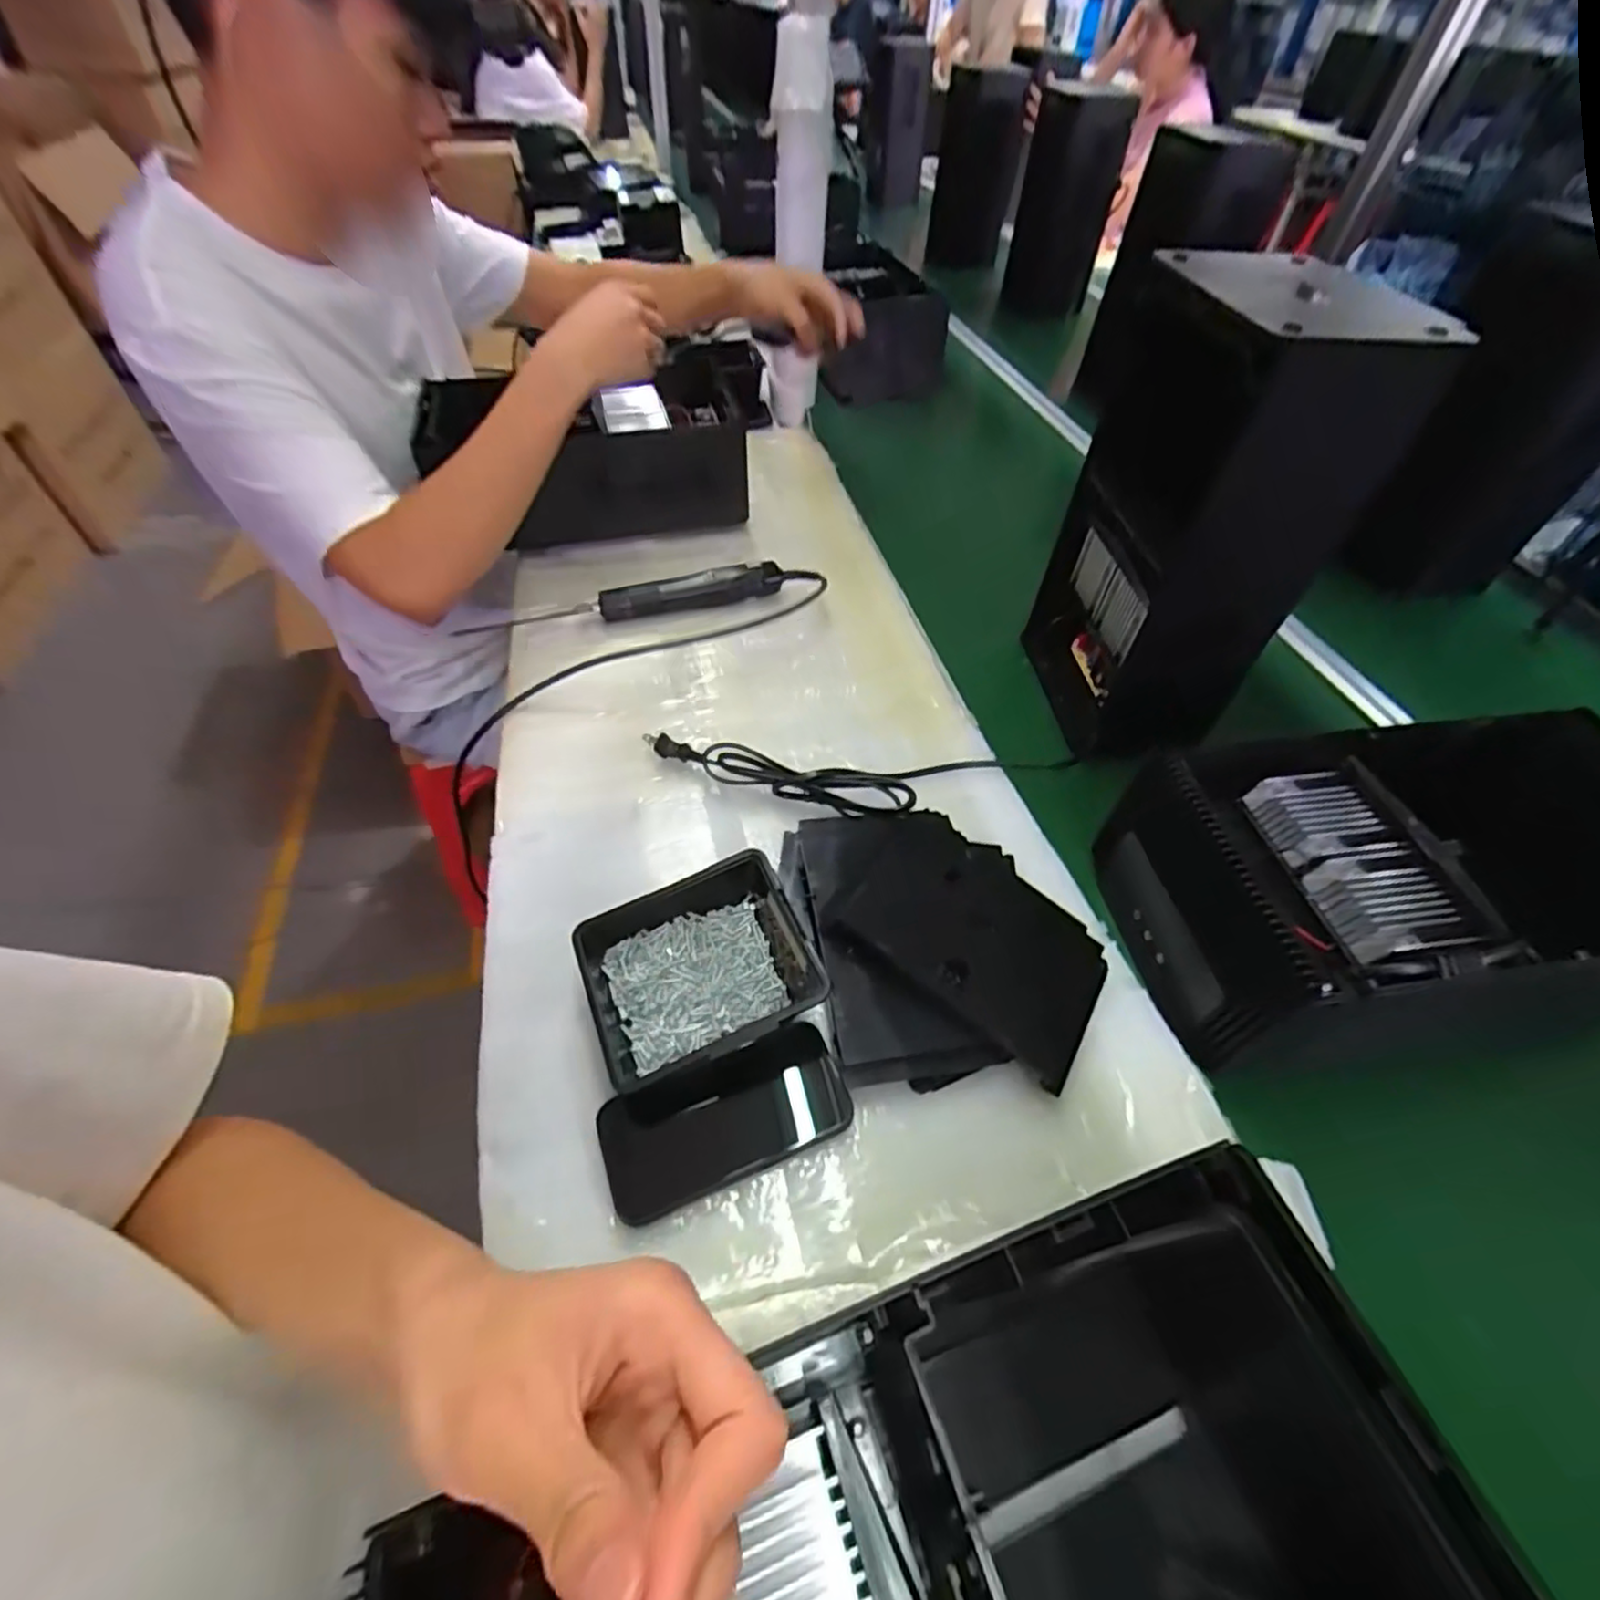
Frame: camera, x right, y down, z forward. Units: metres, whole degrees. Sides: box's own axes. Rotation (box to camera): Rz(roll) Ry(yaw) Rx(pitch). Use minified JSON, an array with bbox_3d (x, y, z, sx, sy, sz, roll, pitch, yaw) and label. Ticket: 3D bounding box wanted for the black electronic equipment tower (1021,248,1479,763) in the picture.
[{"bbox_3d":[0.323,-0.231,0.594,0.131,0.326,0.181,-1,50,-5],"label":"black electronic equipment tower"}]

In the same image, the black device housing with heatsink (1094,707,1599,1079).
[{"bbox_3d":[0.410,0.057,0.486,0.321,0.129,0.204,-1,50,-5],"label":"black device housing with heatsink"}]

